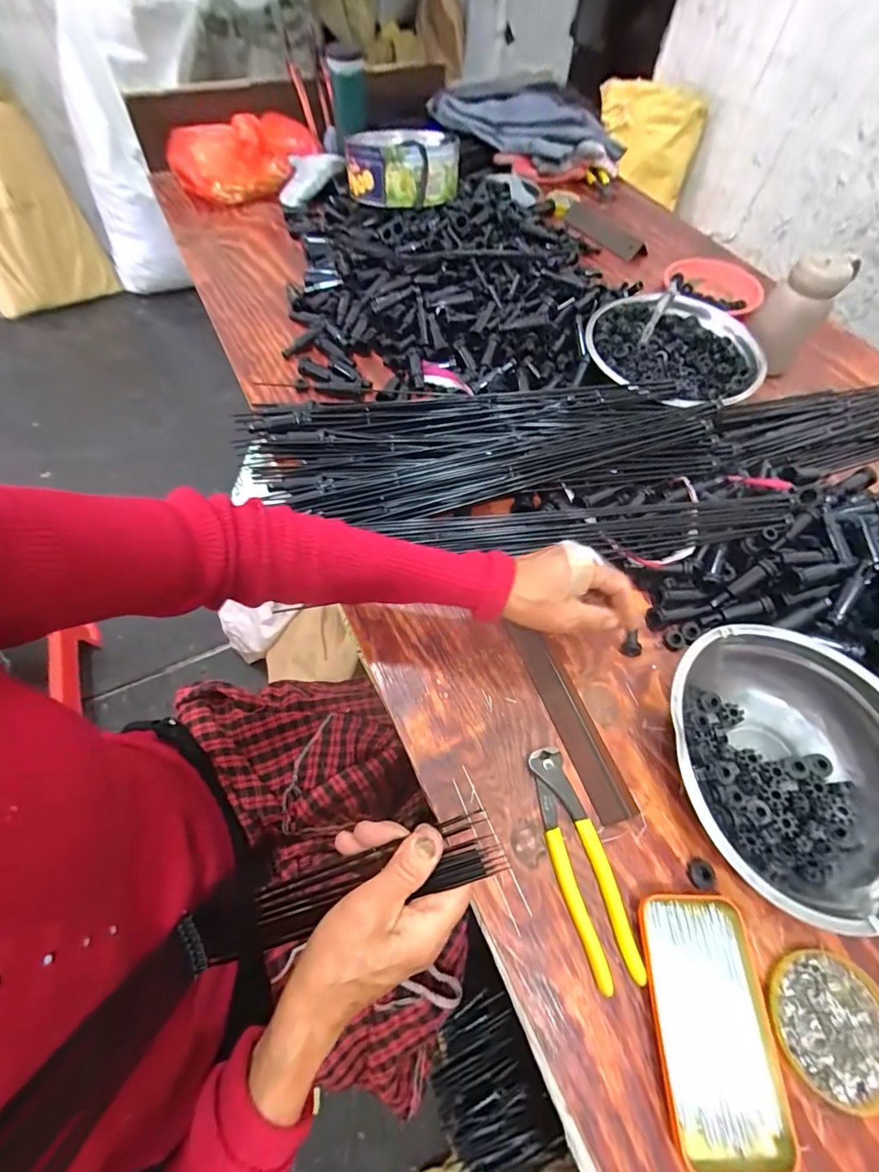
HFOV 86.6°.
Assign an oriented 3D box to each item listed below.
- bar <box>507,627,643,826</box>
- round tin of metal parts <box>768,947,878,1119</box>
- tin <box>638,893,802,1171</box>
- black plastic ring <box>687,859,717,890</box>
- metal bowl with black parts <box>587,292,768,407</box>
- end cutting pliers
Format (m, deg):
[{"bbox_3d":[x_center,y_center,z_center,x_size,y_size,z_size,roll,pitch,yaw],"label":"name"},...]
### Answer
[{"bbox_3d":[0.118,0.116,0.428,0.033,0.009,0.187,-17,63,-12],"label":"bar"},{"bbox_3d":[0.275,0.305,0.325,0.083,0.008,0.083,1,61,-2],"label":"round tin of metal parts"},{"bbox_3d":[0.190,0.297,0.320,0.080,0.017,0.142,-1,61,-3],"label":"tin"},{"bbox_3d":[0.206,0.226,0.365,0.020,0.009,0.019,1,61,-2],"label":"black plastic ring"},{"bbox_3d":[0.308,-0.304,0.618,0.208,0.065,0.209,1,61,-2],"label":"metal bowl with black parts"},{"bbox_3d":[0.109,0.211,0.364,0.042,0.013,0.161,-13,62,-10],"label":"end cutting pliers"}]

